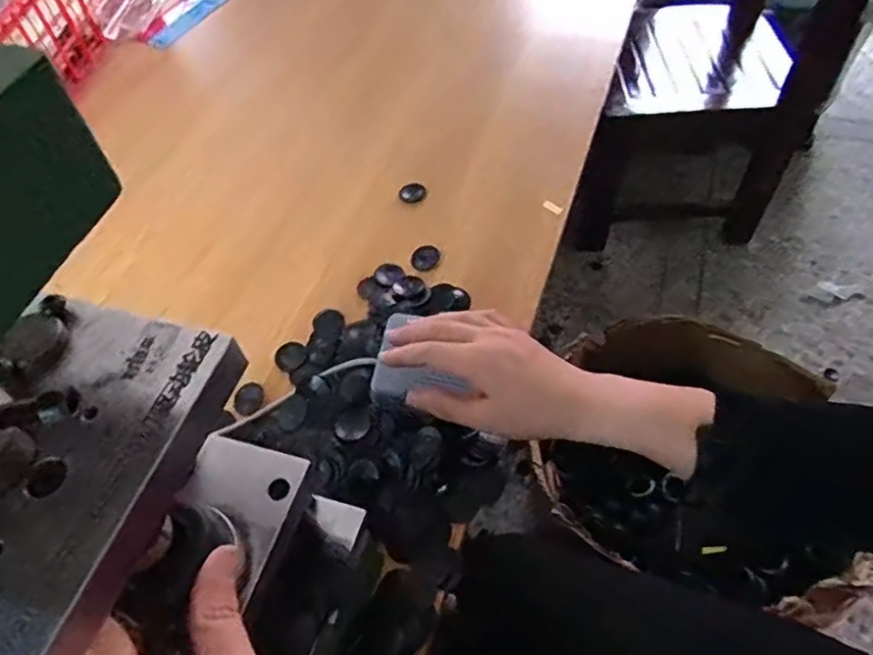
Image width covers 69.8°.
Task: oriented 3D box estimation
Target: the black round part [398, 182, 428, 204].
[{"bbox_3d":[-0.026,-0.149,0.683,0.031,0.007,0.031,-2,54,3],"label":"black round part"}]

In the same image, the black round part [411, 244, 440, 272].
[{"bbox_3d":[-0.011,-0.071,0.638,0.029,0.012,0.024,-5,54,2],"label":"black round part"}]

